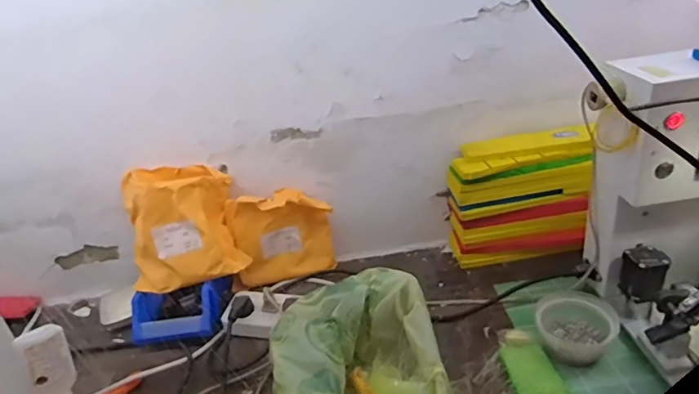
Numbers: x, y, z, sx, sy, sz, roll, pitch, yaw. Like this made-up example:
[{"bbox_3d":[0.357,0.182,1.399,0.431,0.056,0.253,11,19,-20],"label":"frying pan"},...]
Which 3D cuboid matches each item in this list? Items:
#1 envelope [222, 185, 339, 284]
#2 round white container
[{"bbox_3d":[-0.115,0.068,0.810,0.171,0.167,0.047,-10,24,-8],"label":"envelope"},{"bbox_3d":[0.296,0.172,0.619,0.095,0.051,0.096,10,32,31],"label":"round white container"}]

